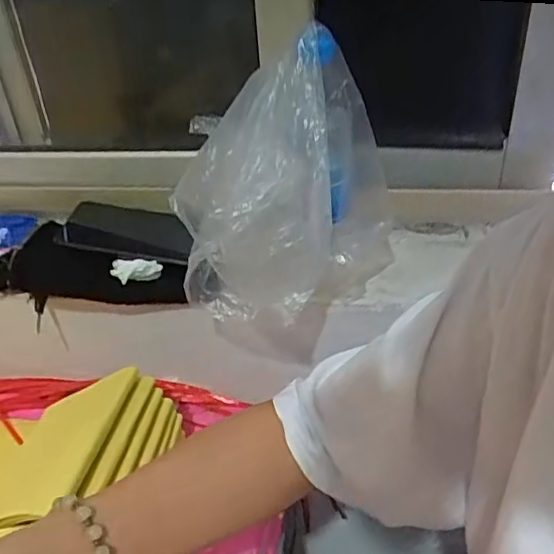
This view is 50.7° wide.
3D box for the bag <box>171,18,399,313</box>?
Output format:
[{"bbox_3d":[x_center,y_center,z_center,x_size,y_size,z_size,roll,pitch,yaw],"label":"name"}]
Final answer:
[{"bbox_3d":[0.017,-0.075,0.479,0.202,0.186,0.087,-29,42,-31],"label":"bag"}]

